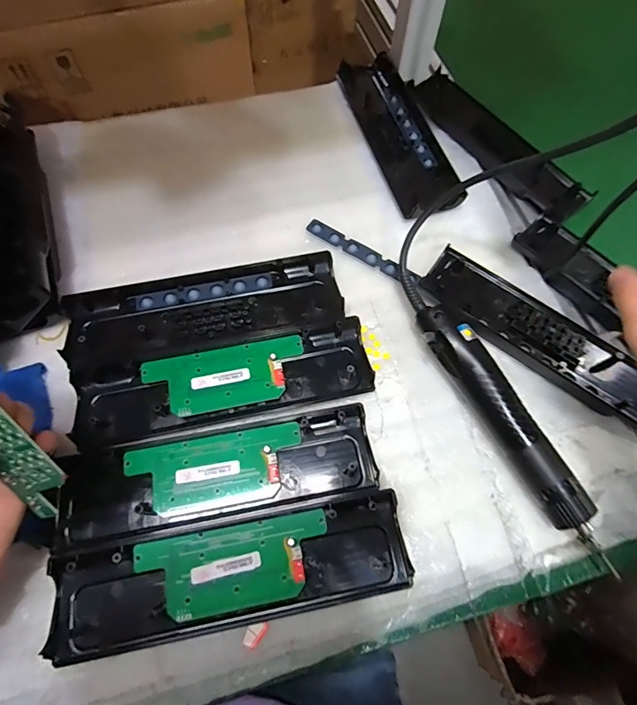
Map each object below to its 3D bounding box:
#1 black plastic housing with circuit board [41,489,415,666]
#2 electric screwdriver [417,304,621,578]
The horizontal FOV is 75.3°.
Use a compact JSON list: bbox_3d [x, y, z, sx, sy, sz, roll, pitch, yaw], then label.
[{"bbox_3d":[-0.057,0.157,0.292,0.243,0.015,0.071,-10,69,-5],"label":"black plastic housing with circuit board"},{"bbox_3d":[0.154,0.056,0.334,0.034,0.036,0.222,-27,72,-11],"label":"electric screwdriver"}]

